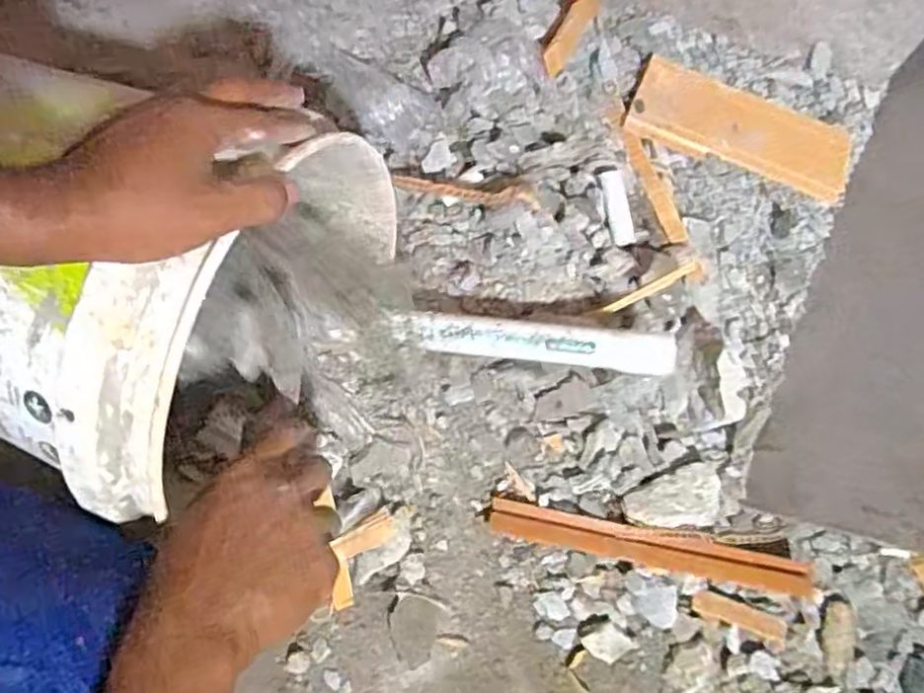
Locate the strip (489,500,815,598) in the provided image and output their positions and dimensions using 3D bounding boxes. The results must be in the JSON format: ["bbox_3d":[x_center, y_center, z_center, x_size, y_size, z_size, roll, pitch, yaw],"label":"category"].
[{"bbox_3d":[0.167,0.181,0.620,0.280,0.020,0.032,12,76,0],"label":"strip"}]

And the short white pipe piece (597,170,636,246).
[{"bbox_3d":[0.153,-0.134,0.687,0.025,0.030,0.073,-9,77,-6],"label":"short white pipe piece"}]

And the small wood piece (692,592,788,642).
[{"bbox_3d":[0.246,0.238,0.612,0.083,0.008,0.019,19,76,1],"label":"small wood piece"}]

